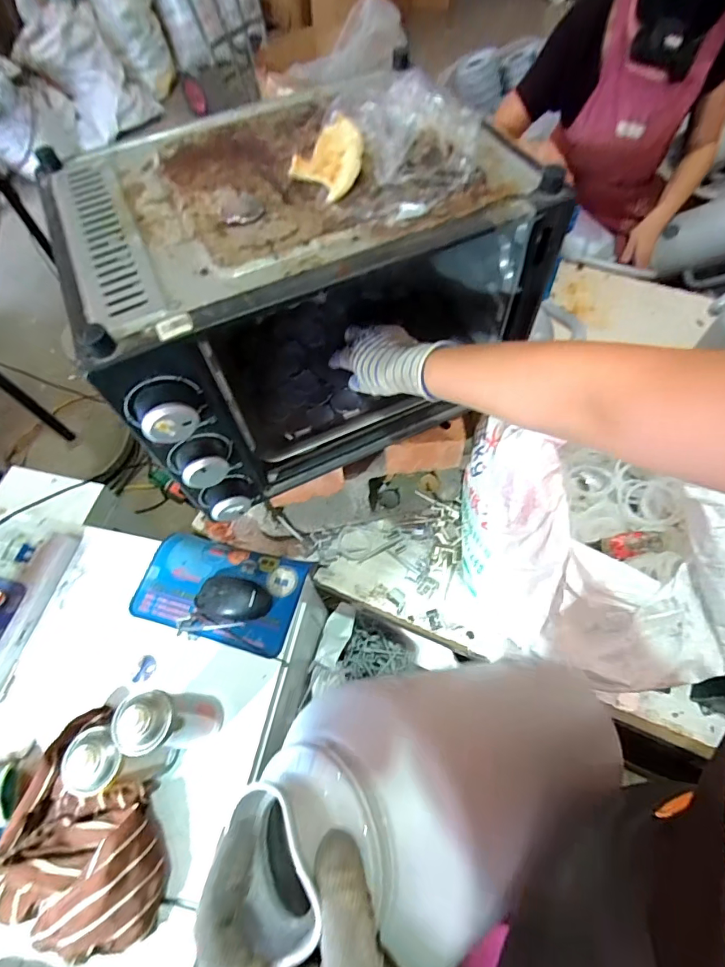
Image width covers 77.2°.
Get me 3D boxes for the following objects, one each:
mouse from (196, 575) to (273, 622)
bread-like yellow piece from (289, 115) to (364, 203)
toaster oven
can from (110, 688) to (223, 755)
[{"bbox_3d":[-0.204,0.178,0.708,0.115,0.032,0.063,4,63,5],"label":"mouse"},{"bbox_3d":[-0.025,-0.298,0.414,0.059,0.014,0.098,25,67,15],"label":"bread-like yellow piece"},{"bbox_3d":[-0.066,-0.214,0.522,0.425,0.280,0.296,-29,65,-12],"label":"toaster oven"},{"bbox_3d":[-0.236,0.293,0.562,0.064,0.209,0.062,-1,63,2],"label":"can"}]

